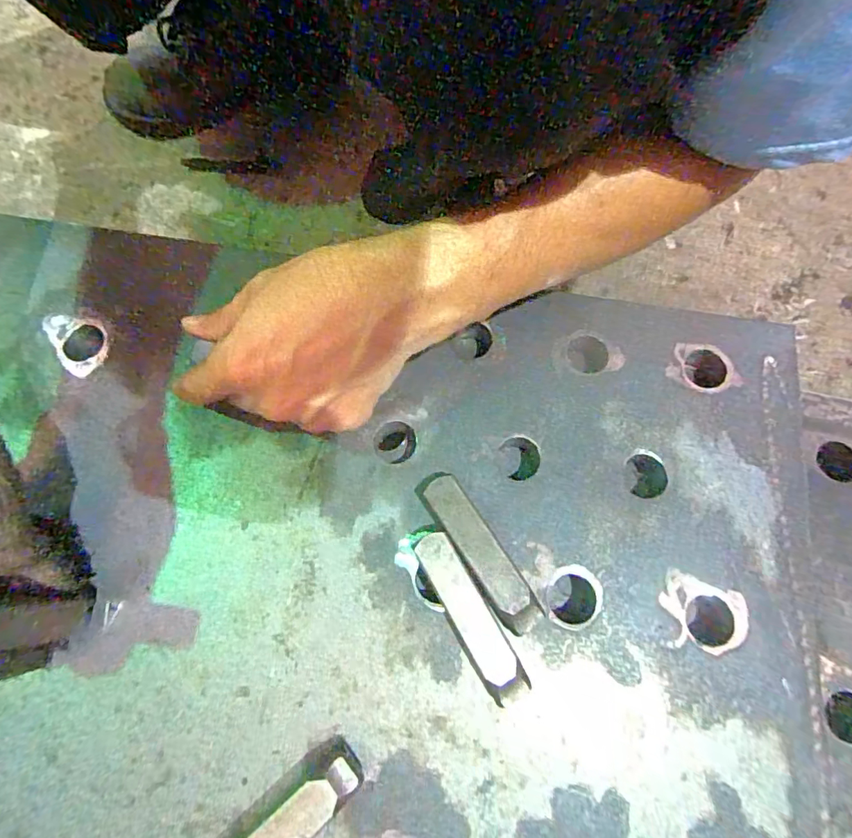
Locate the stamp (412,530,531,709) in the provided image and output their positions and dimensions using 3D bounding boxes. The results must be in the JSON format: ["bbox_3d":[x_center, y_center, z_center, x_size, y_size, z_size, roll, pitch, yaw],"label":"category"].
[{"bbox_3d":[0.020,0.095,0.245,0.019,0.020,0.082,-28,75,-8],"label":"stamp"}]

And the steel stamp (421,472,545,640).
[{"bbox_3d":[0.027,0.068,0.253,0.019,0.021,0.082,-32,75,-9],"label":"steel stamp"}]

